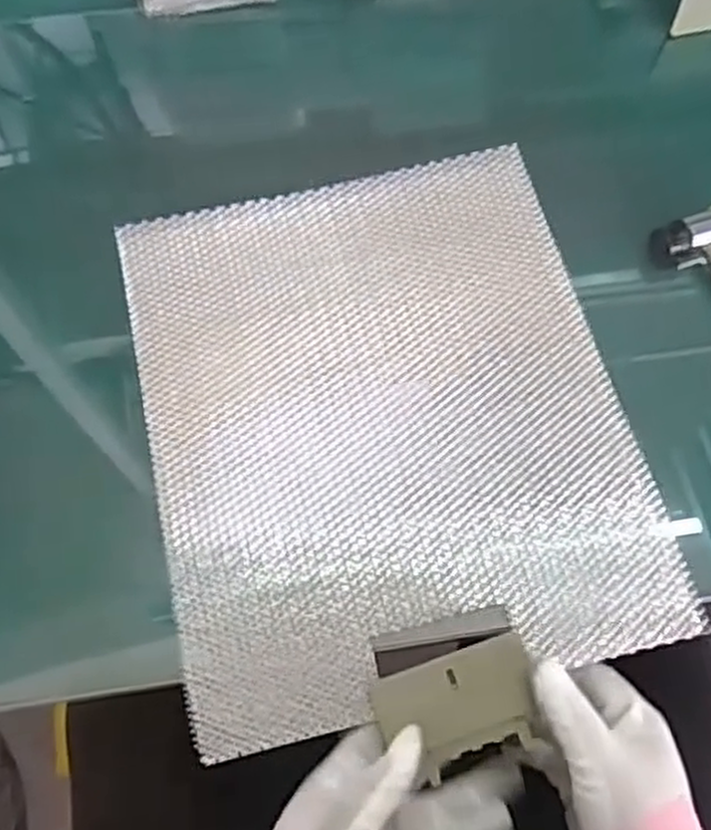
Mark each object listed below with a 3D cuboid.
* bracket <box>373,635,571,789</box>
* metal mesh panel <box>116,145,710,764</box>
[{"bbox_3d":[0.056,0.153,0.414,0.081,0.009,0.051,-18,68,-6],"label":"bracket"},{"bbox_3d":[0.015,-0.001,0.469,0.267,0.014,0.320,-13,70,-4],"label":"metal mesh panel"}]

